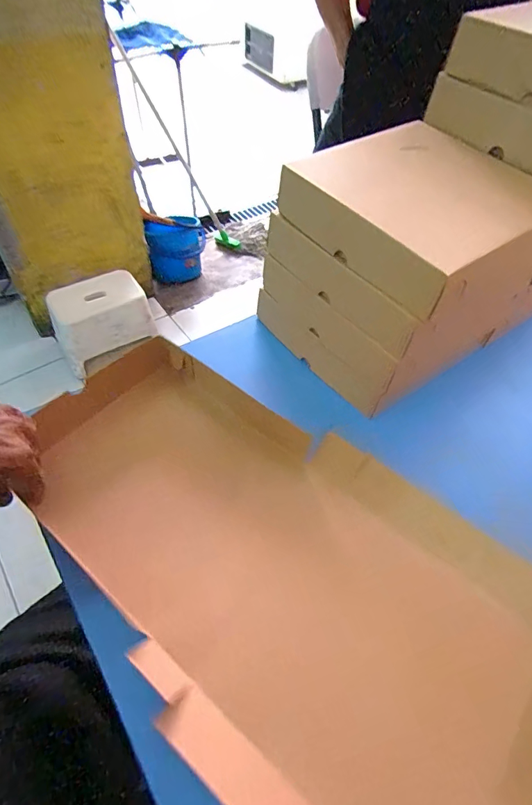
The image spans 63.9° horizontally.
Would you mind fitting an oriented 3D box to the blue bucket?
[{"bbox_3d":[-0.362,-0.638,1.754,0.219,0.196,0.237,-3,54,-6],"label":"blue bucket"}]

